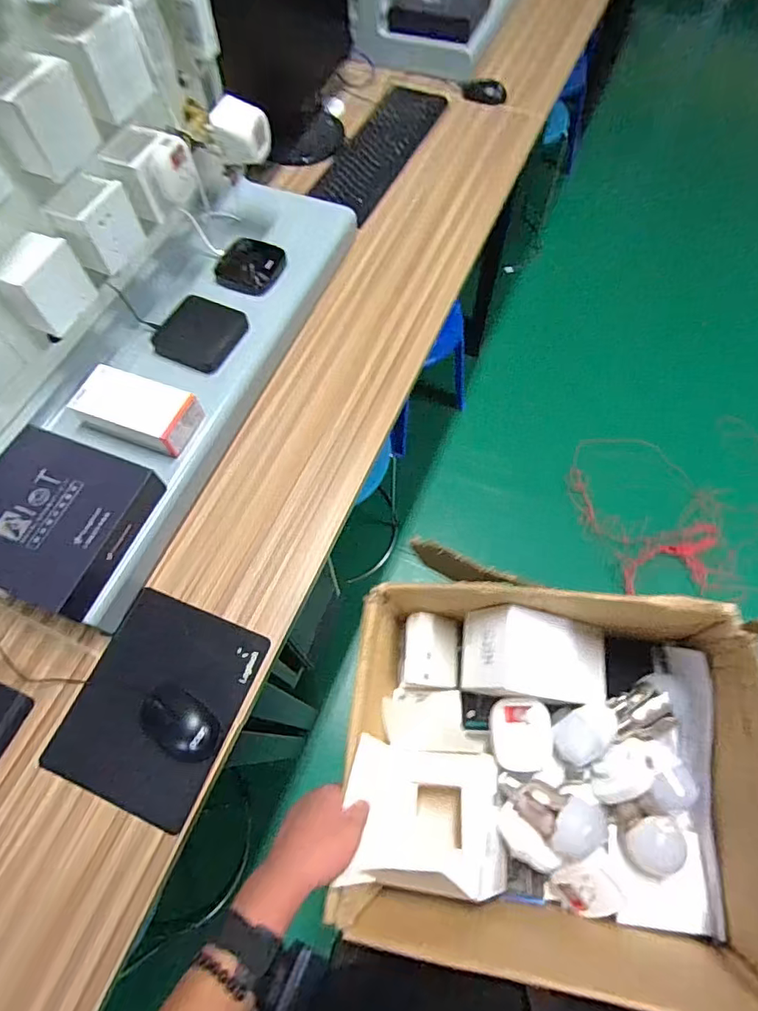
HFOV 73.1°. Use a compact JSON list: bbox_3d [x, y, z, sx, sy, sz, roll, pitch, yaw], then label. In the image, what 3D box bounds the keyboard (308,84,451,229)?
[{"bbox_3d":[0.005,-0.802,1.134,0.144,0.012,0.462,24,69,9],"label":"keyboard"}]

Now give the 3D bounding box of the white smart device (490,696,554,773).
[{"bbox_3d":[0.167,0.265,0.598,0.066,0.032,0.080,-7,80,12],"label":"white smart device"}]

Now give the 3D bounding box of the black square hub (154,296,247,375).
[{"bbox_3d":[-0.281,-0.271,0.810,0.115,0.021,0.116,21,68,8],"label":"black square hub"}]

